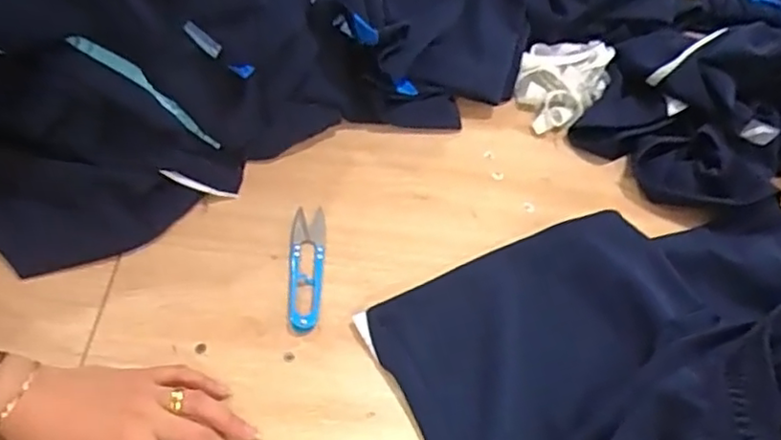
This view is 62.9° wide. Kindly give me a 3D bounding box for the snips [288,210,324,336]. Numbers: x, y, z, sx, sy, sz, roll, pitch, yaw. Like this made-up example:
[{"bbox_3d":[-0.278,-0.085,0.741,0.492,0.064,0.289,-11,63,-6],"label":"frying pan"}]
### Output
[{"bbox_3d":[-0.070,0.039,0.537,0.028,0.008,0.119,1,52,-5],"label":"snips"}]

